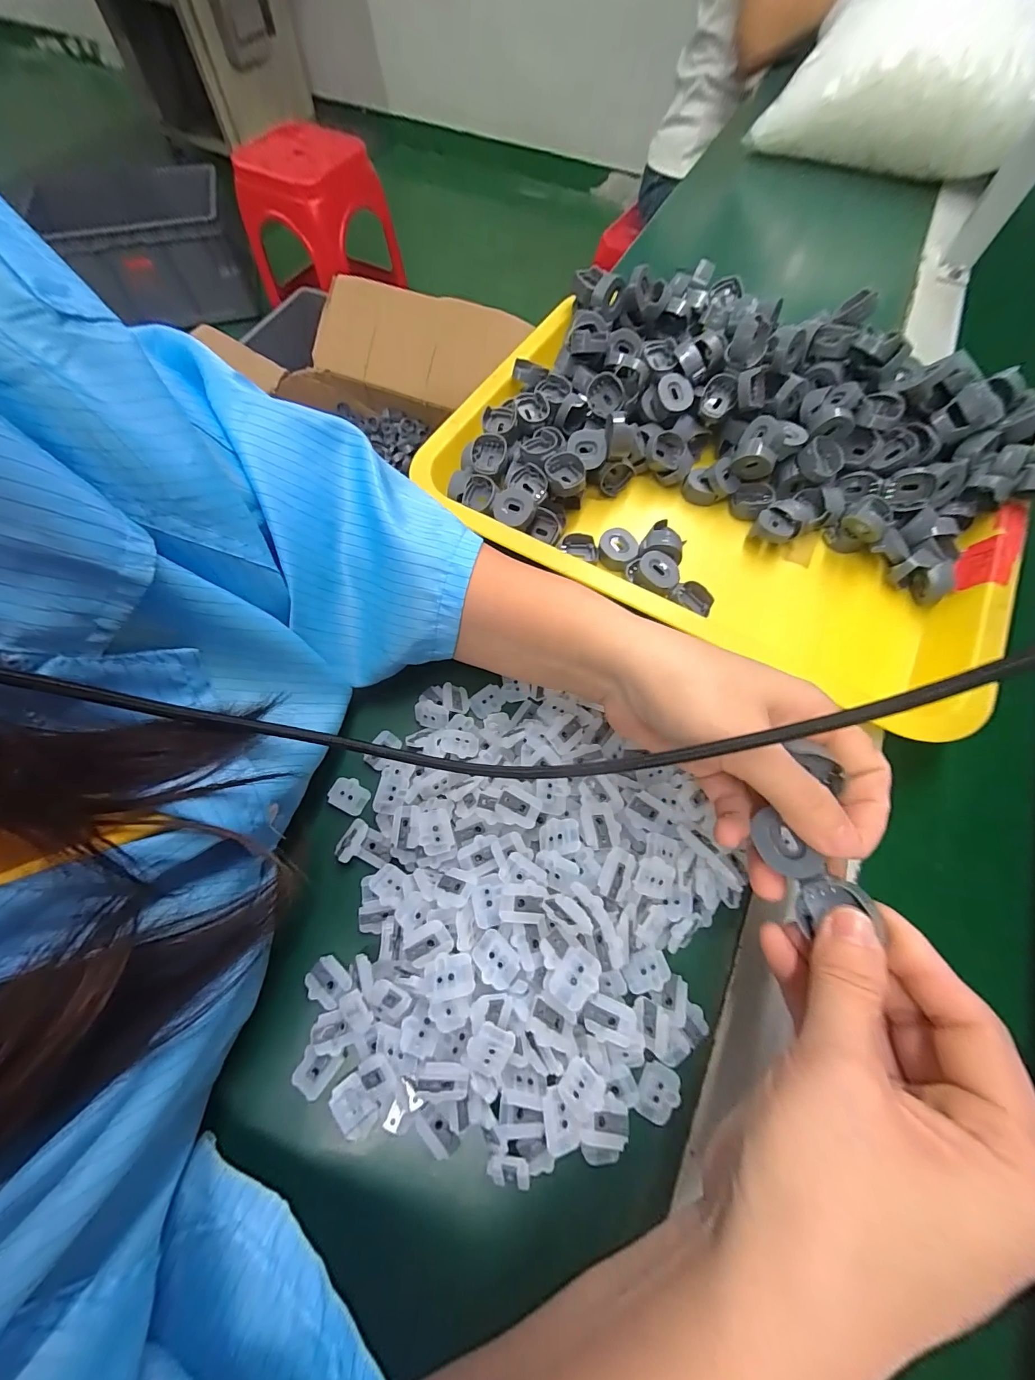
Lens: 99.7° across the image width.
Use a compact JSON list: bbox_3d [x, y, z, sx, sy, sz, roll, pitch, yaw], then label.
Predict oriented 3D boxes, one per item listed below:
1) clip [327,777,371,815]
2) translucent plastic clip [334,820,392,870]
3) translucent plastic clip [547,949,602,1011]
[{"bbox_3d":[-0.095,0.059,0.247,0.021,0.004,0.017,25,69,9],"label":"clip"},{"bbox_3d":[-0.081,0.085,0.235,0.027,0.009,0.021,22,68,8],"label":"translucent plastic clip"},{"bbox_3d":[0.024,0.120,0.182,0.017,0.006,0.021,36,71,13],"label":"translucent plastic clip"}]

